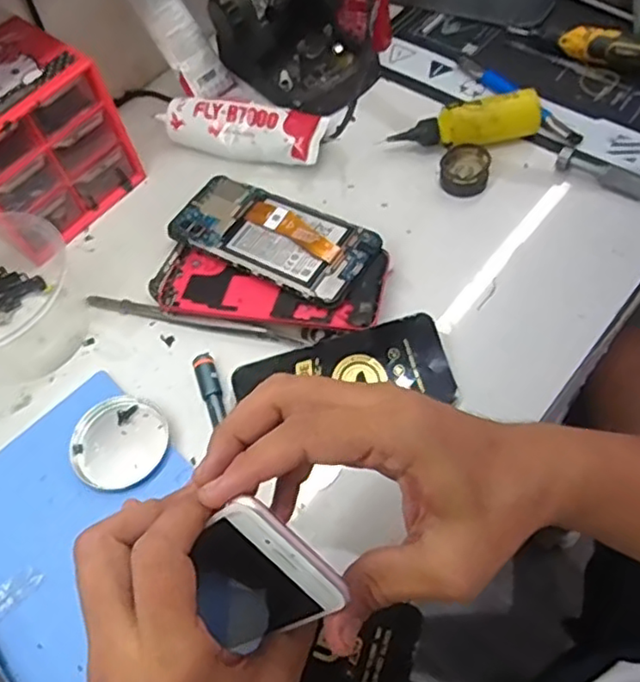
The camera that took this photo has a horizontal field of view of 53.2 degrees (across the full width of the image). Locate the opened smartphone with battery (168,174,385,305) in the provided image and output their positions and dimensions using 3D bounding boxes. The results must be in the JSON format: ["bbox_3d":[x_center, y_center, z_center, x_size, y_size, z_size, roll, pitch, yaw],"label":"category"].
[{"bbox_3d":[-0.037,-0.082,0.484,0.158,0.010,0.070,25,64,23],"label":"opened smartphone with battery"}]

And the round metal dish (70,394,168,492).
[{"bbox_3d":[-0.132,0.068,0.426,0.056,0.015,0.065,35,69,23],"label":"round metal dish"}]

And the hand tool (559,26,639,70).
[{"bbox_3d":[0.266,-0.246,0.550,0.113,0.030,0.017,16,63,15],"label":"hand tool"}]

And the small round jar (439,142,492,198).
[{"bbox_3d":[0.116,-0.137,0.514,0.037,0.017,0.040,-3,60,5],"label":"small round jar"}]

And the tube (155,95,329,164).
[{"bbox_3d":[-0.067,-0.183,0.549,0.138,0.030,0.046,8,62,11],"label":"tube"}]

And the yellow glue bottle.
[{"bbox_3d":[0.122,-0.175,0.522,0.121,0.034,0.034,-13,60,-1],"label":"yellow glue bottle"}]

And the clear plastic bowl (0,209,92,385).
[{"bbox_3d":[-0.240,-0.036,0.473,0.113,0.062,0.124,-3,60,5],"label":"clear plastic bowl"}]

